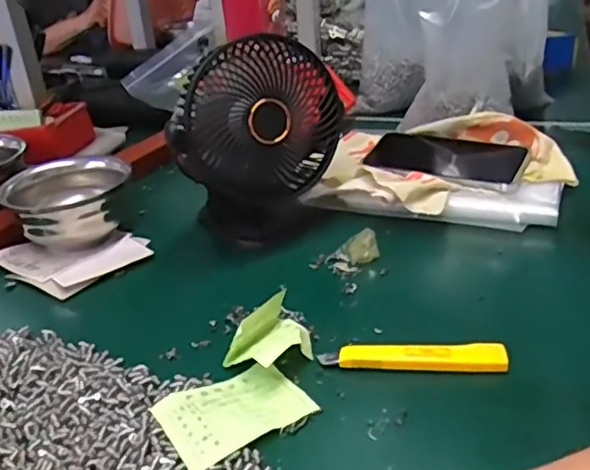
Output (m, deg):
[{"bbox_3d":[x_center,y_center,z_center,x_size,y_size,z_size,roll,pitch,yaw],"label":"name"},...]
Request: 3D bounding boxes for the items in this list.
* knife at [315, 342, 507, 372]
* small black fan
[{"bbox_3d":[0.083,0.086,0.433,0.126,0.014,0.019,0,29,8],"label":"knife"},{"bbox_3d":[-0.033,-0.083,0.582,0.158,0.178,0.077,-8,29,-5],"label":"small black fan"}]

